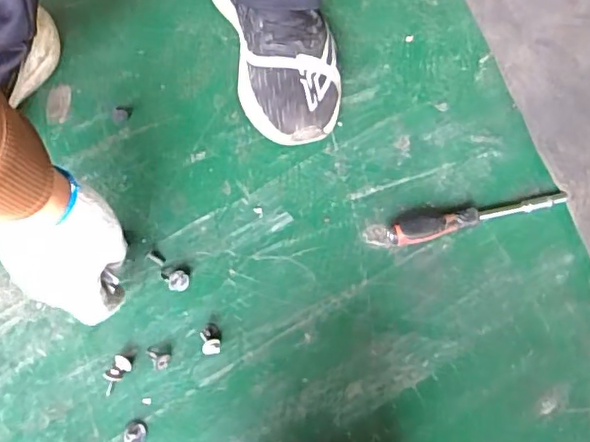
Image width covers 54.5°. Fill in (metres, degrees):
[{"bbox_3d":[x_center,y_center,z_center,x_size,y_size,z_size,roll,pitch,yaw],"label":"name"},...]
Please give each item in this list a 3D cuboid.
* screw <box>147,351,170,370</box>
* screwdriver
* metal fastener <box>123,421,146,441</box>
[{"bbox_3d":[-0.125,0.124,0.517,0.024,0.012,0.014,21,68,30],"label":"screw"},{"bbox_3d":[0.181,-0.011,0.572,0.182,0.025,0.034,-16,69,-6],"label":"screwdriver"},{"bbox_3d":[-0.137,0.182,0.490,0.018,0.004,0.021,7,68,2],"label":"metal fastener"}]

